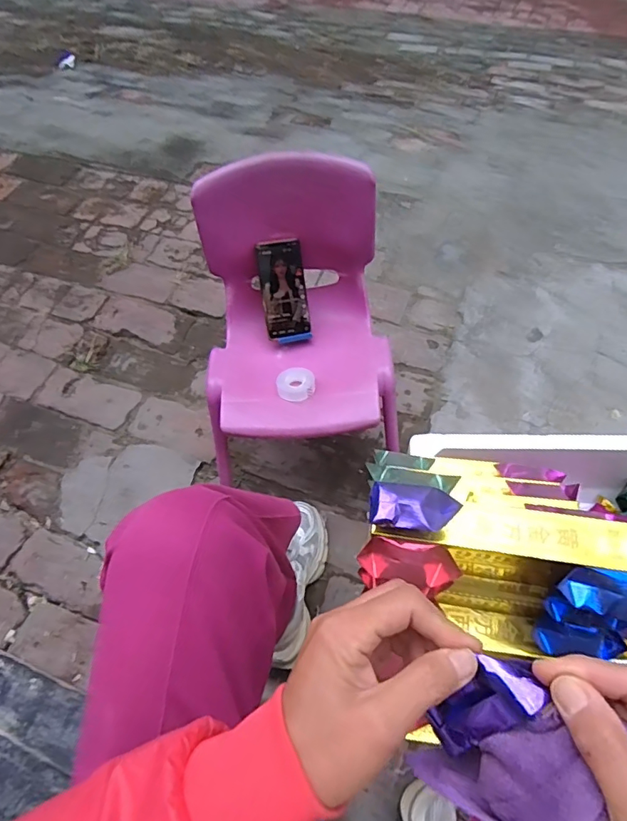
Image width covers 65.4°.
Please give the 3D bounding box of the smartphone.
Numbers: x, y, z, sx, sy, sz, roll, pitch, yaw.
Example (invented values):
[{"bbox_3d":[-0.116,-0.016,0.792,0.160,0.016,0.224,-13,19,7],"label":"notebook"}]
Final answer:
[{"bbox_3d":[-0.049,-0.201,0.817,0.069,0.154,0.010,-7,14,-4],"label":"smartphone"}]

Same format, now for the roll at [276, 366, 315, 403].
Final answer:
[{"bbox_3d":[-0.027,-0.041,0.764,0.058,0.022,0.055,-2,58,3],"label":"roll"}]

